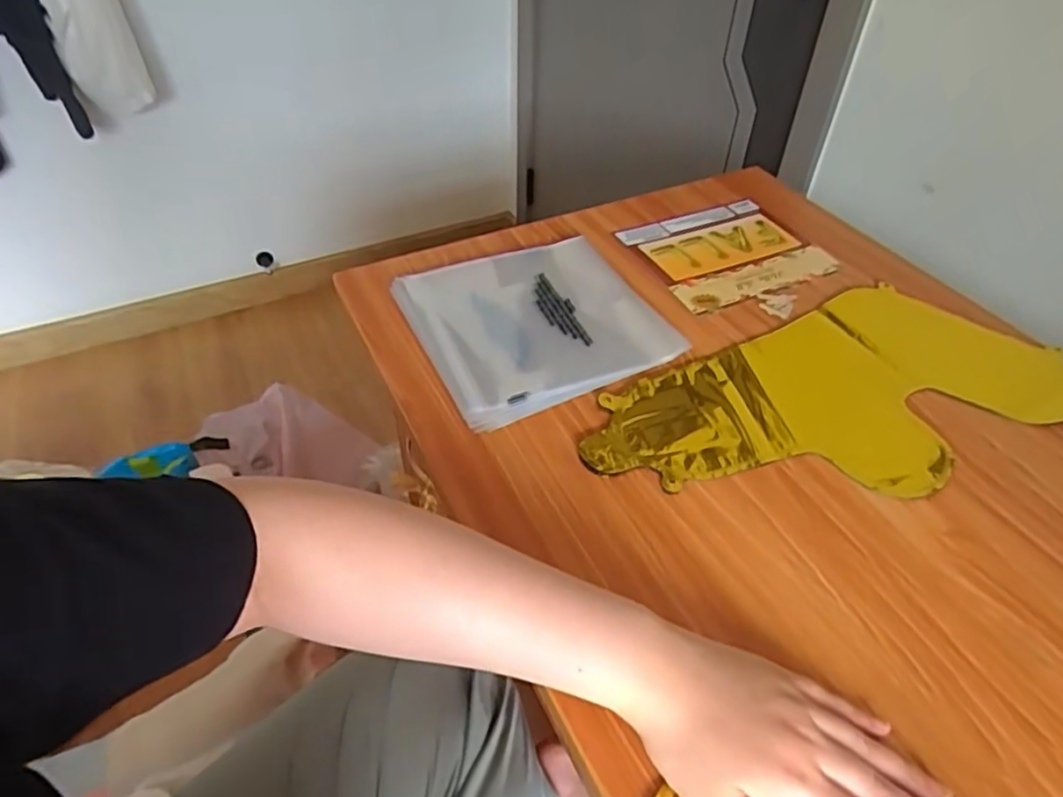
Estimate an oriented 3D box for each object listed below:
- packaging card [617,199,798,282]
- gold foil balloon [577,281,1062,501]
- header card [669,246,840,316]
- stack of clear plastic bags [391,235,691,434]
[{"bbox_3d":[0.197,-0.176,0.733,0.173,0.009,0.105,-19,48,-18],"label":"packaging card"},{"bbox_3d":[0.242,0.001,0.546,0.396,0.017,0.194,-19,48,-18],"label":"gold foil balloon"},{"bbox_3d":[0.229,-0.123,0.679,0.182,0.004,0.049,-18,48,-17],"label":"header card"},{"bbox_3d":[0.002,-0.075,0.624,0.208,0.012,0.212,-19,48,-18],"label":"stack of clear plastic bags"}]

